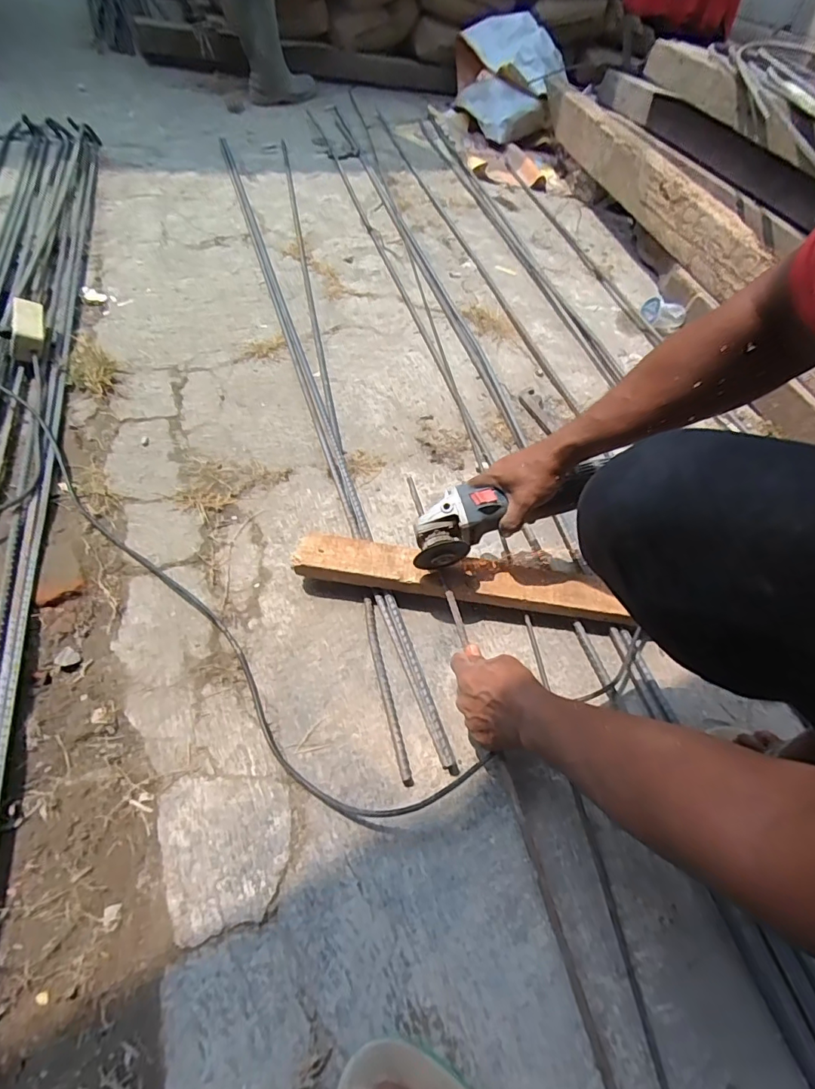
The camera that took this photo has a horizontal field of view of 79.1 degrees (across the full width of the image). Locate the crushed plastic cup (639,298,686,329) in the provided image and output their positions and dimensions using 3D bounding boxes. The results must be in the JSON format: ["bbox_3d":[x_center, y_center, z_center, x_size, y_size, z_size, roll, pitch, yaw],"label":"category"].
[{"bbox_3d":[0.605,-0.544,1.169,0.100,0.053,0.046,16,53,6],"label":"crushed plastic cup"}]

